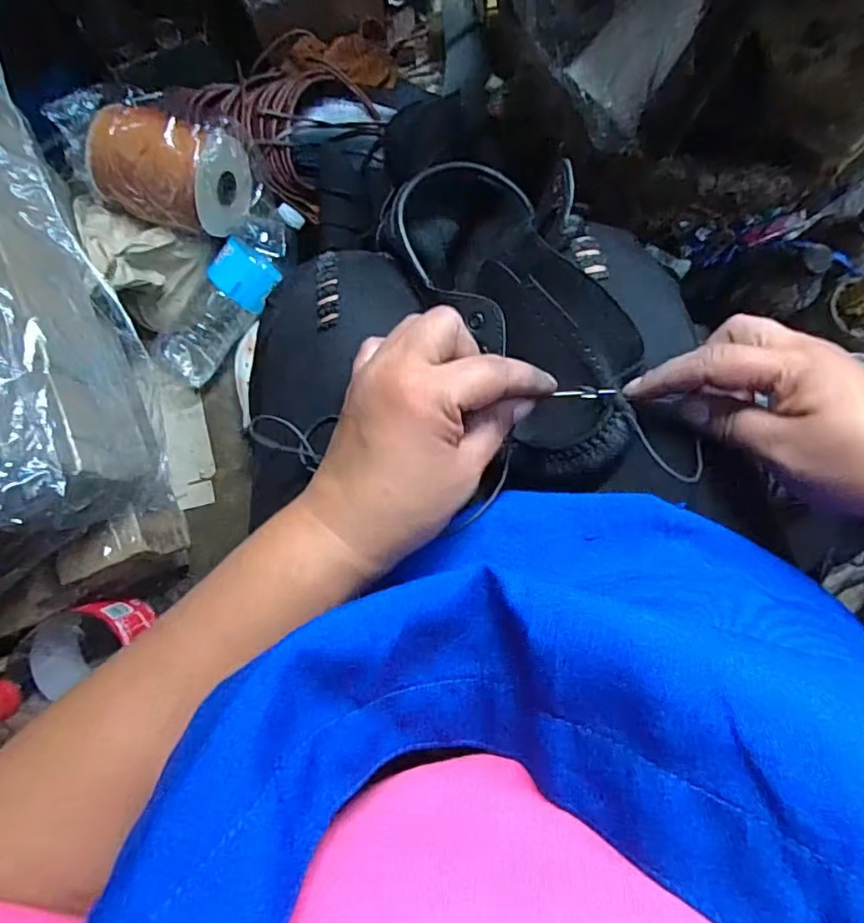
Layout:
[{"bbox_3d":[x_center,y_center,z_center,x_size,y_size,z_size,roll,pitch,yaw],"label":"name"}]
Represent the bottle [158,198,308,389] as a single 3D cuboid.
[{"bbox_3d":[-0.245,-0.202,0.719,0.072,0.068,0.246,46,112,5],"label":"bottle"}]

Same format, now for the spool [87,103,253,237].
[{"bbox_3d":[-0.290,-0.317,0.640,0.159,0.095,0.100,18,86,4],"label":"spool"}]

